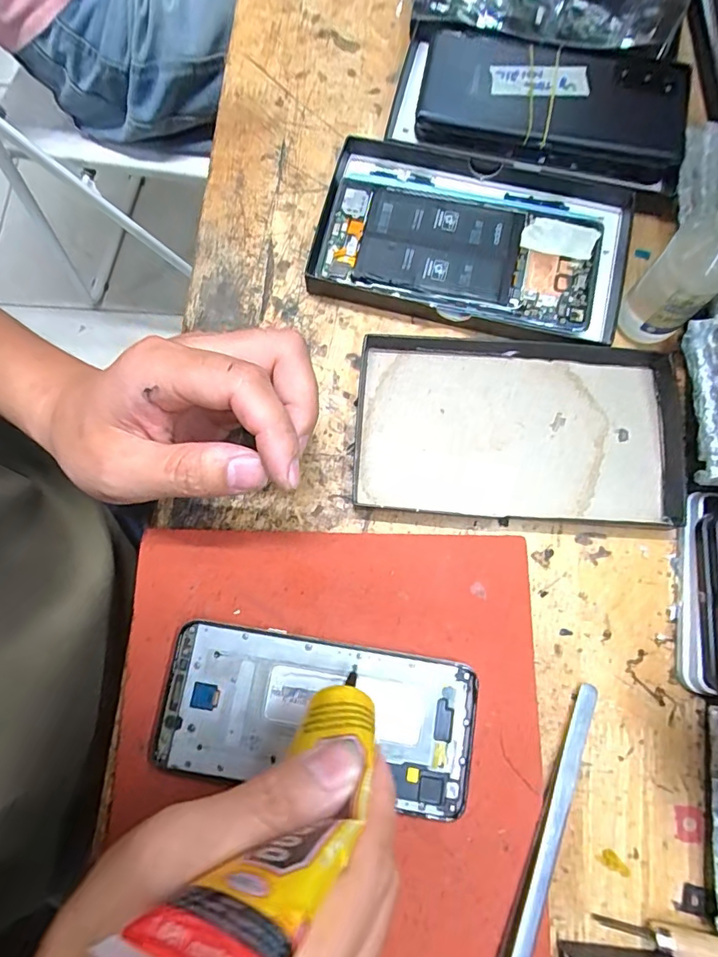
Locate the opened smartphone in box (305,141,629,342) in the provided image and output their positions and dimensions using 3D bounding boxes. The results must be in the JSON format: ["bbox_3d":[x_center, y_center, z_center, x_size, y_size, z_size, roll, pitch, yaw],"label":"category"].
[{"bbox_3d":[0.068,-0.138,0.293,0.183,0.023,0.105,16,78,5],"label":"opened smartphone in box"}]

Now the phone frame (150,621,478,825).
[{"bbox_3d":[-0.020,0.114,0.239,0.147,0.010,0.068,10,78,4],"label":"phone frame"}]

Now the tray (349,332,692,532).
[{"bbox_3d":[0.086,-0.026,0.269,0.173,0.015,0.098,3,77,2],"label":"tray"}]

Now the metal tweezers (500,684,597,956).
[{"bbox_3d":[0.084,0.173,0.223,0.011,0.013,0.155,23,79,7],"label":"metal tweezers"}]

